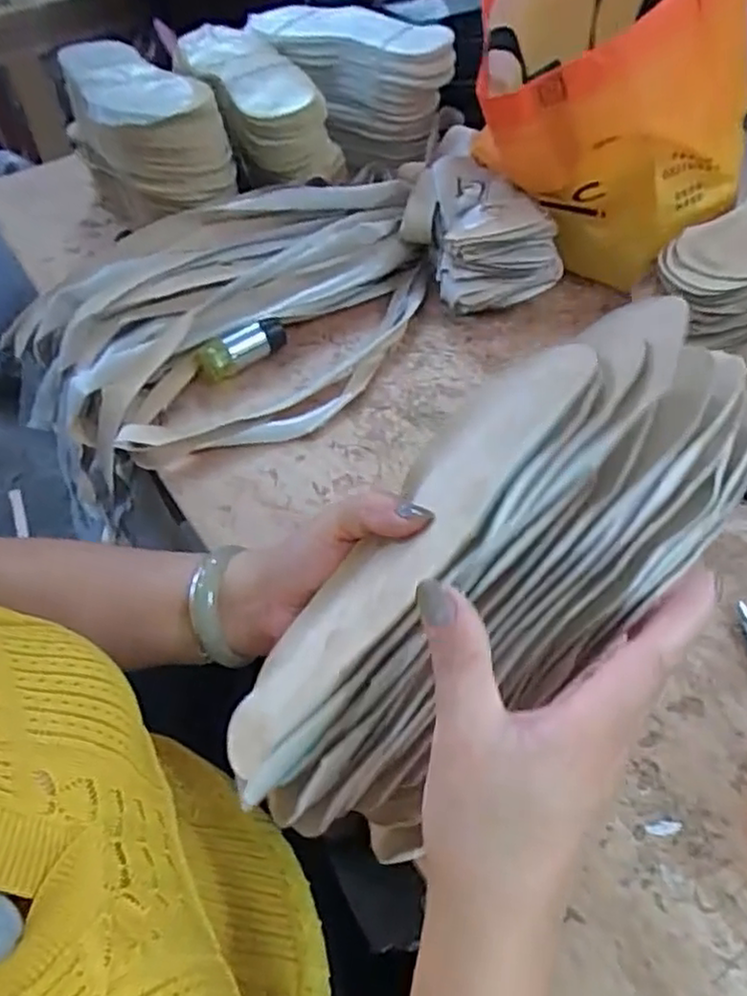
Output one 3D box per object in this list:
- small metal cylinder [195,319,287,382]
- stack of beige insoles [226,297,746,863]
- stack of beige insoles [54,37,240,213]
[{"bbox_3d":[-0.117,-0.135,0.629,0.084,0.032,0.023,-22,52,-13],"label":"small metal cylinder"},{"bbox_3d":[0.042,0.029,0.314,0.272,0.063,0.117,-45,56,5],"label":"stack of beige insoles"},{"bbox_3d":[-0.234,-0.378,0.729,0.110,0.099,0.214,-28,54,-18],"label":"stack of beige insoles"}]

